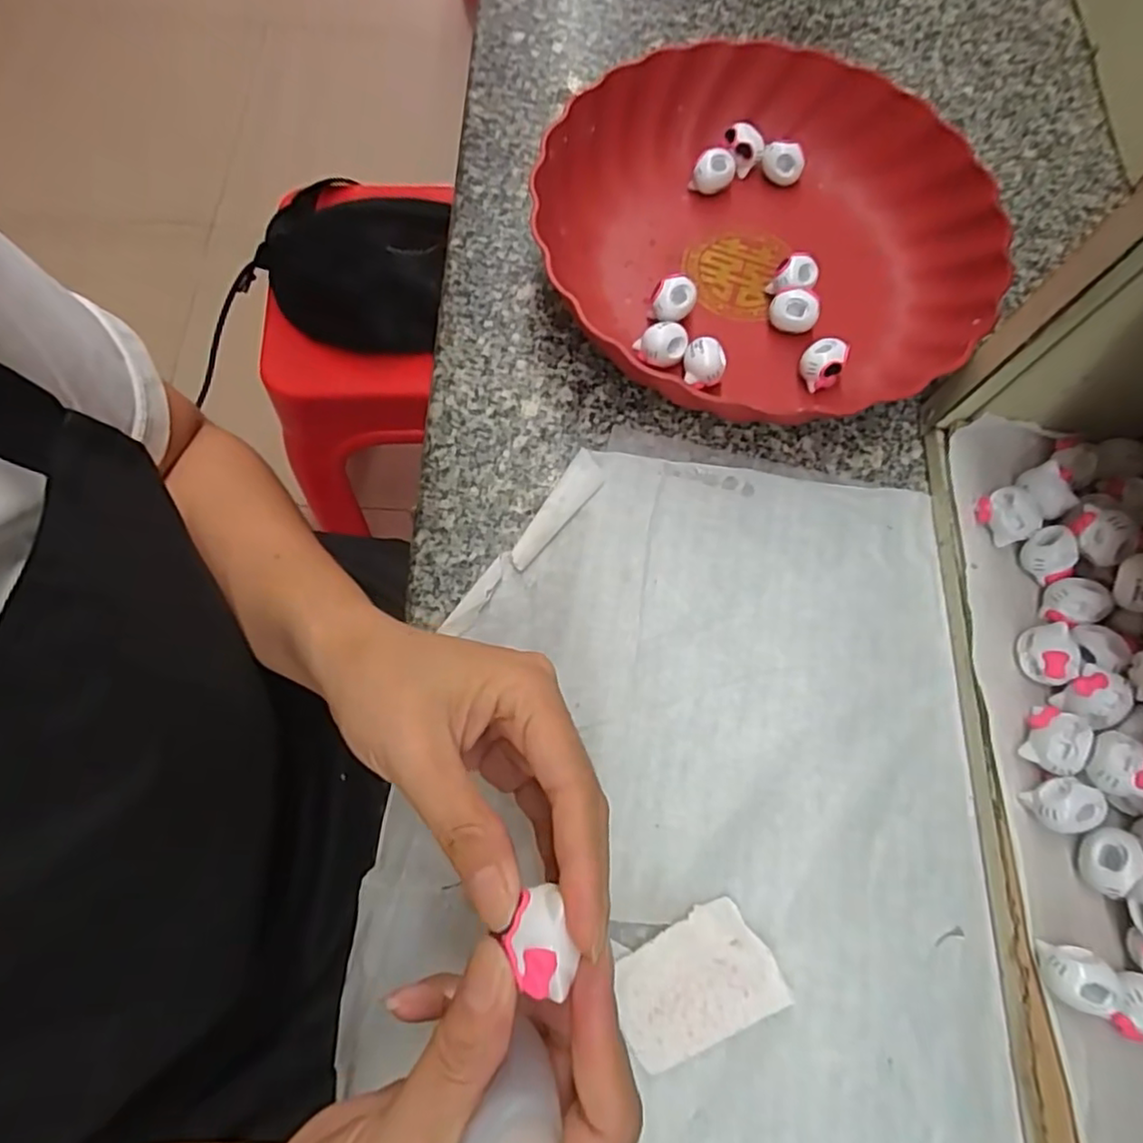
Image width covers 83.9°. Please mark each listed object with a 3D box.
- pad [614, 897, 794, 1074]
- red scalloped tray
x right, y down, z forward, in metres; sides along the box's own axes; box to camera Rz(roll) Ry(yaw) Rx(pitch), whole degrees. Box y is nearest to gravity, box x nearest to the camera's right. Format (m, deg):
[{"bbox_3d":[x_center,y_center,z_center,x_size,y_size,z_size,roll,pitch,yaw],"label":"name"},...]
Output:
[{"bbox_3d":[0.048,0.159,0.248,0.061,0.007,0.043,-19,72,-9],"label":"pad"},{"bbox_3d":[0.102,-0.184,0.350,0.232,0.046,0.234,-12,71,-6],"label":"red scalloped tray"}]

